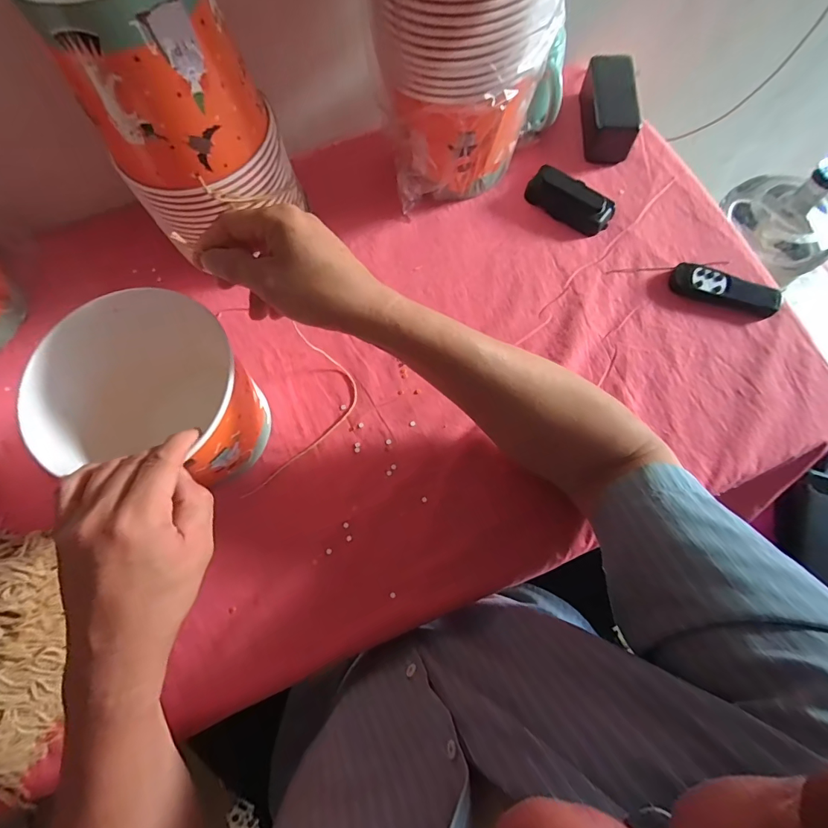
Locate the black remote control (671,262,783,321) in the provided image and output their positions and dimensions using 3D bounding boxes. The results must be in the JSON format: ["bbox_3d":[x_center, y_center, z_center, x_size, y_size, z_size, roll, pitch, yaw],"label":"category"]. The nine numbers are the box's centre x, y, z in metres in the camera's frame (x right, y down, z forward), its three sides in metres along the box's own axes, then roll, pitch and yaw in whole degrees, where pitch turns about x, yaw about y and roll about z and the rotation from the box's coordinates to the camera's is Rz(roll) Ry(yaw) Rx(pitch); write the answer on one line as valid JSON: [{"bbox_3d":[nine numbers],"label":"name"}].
[{"bbox_3d":[0.354,-0.141,0.473,0.114,0.016,0.042,21,74,8],"label":"black remote control"}]

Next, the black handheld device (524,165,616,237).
[{"bbox_3d":[0.192,-0.265,0.511,0.107,0.022,0.042,39,77,12],"label":"black handheld device"}]

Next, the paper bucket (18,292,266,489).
[{"bbox_3d":[-0.218,-0.011,0.376,0.158,0.139,0.150,2,73,2],"label":"paper bucket"}]

